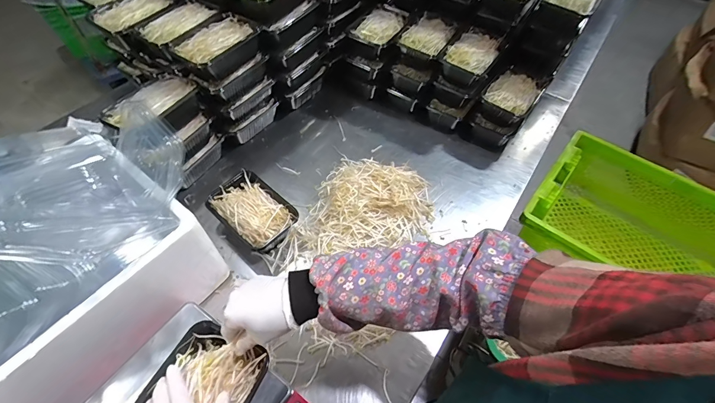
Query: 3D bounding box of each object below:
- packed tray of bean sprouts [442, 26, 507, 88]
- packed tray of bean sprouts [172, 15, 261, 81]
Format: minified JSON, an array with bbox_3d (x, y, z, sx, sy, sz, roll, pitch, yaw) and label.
[{"bbox_3d":[0.281,-0.357,0.857,0.116,0.077,0.168,27,58,17],"label":"packed tray of bean sprouts"},{"bbox_3d":[-0.302,-0.337,0.761,0.110,0.061,0.179,36,61,22],"label":"packed tray of bean sprouts"}]

